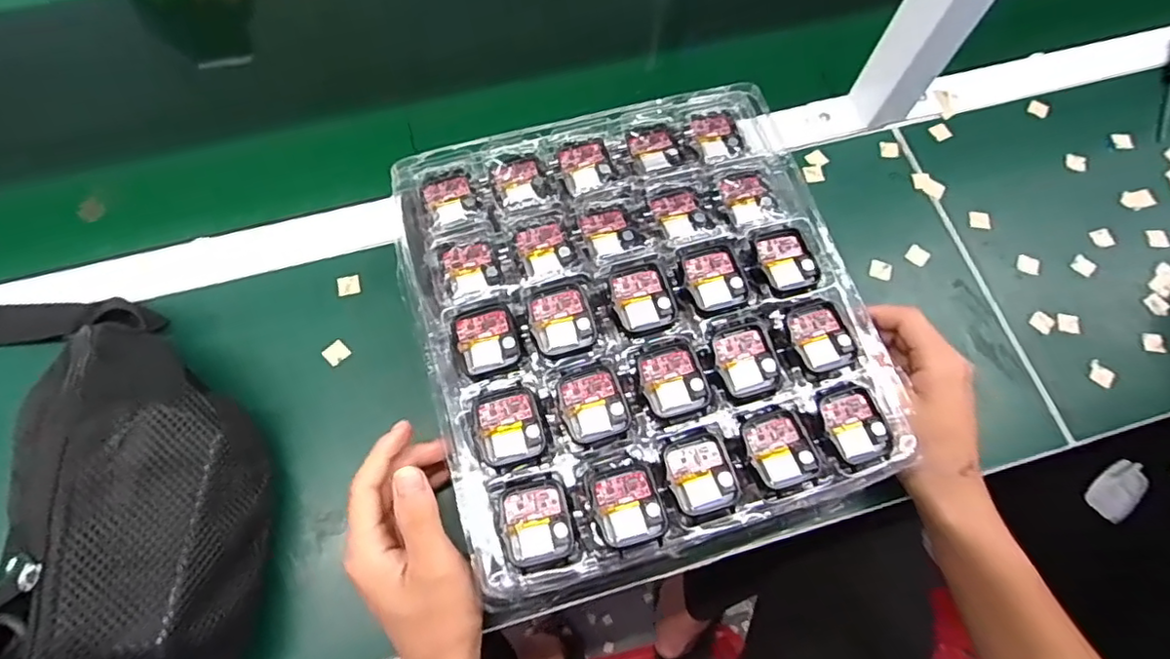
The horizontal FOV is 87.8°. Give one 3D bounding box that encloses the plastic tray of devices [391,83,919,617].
[{"bbox_3d":[0.033,-0.012,0.387,0.266,0.024,0.288,-15,69,-8],"label":"plastic tray of devices"}]

